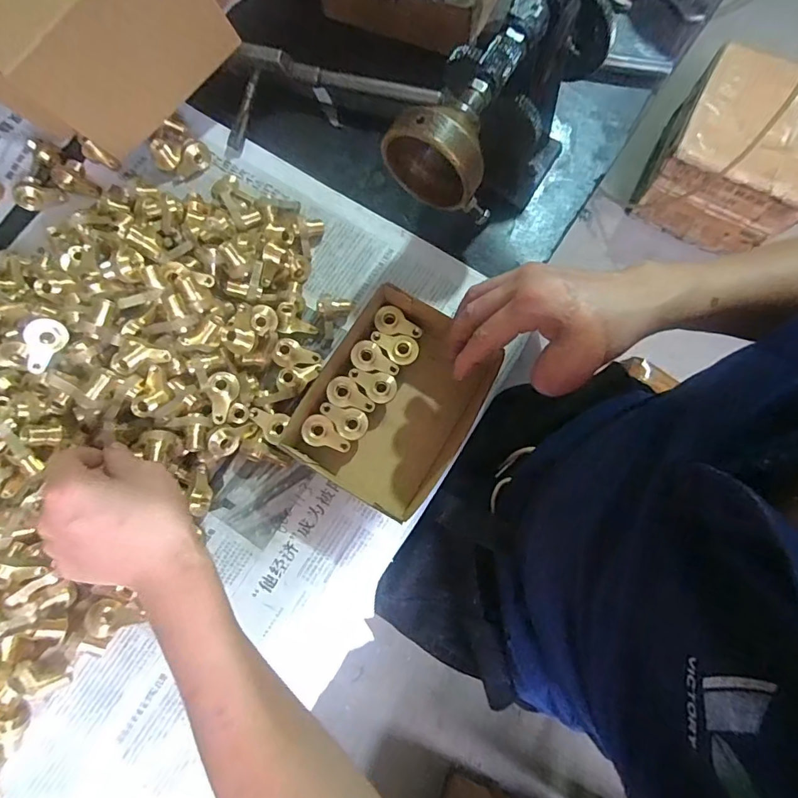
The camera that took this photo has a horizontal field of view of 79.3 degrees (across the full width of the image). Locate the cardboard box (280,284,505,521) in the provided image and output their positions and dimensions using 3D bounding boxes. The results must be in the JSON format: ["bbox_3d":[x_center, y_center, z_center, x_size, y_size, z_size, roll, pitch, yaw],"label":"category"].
[{"bbox_3d":[-0.004,0.004,0.402,0.126,0.055,0.158,33,80,6],"label":"cardboard box"}]

